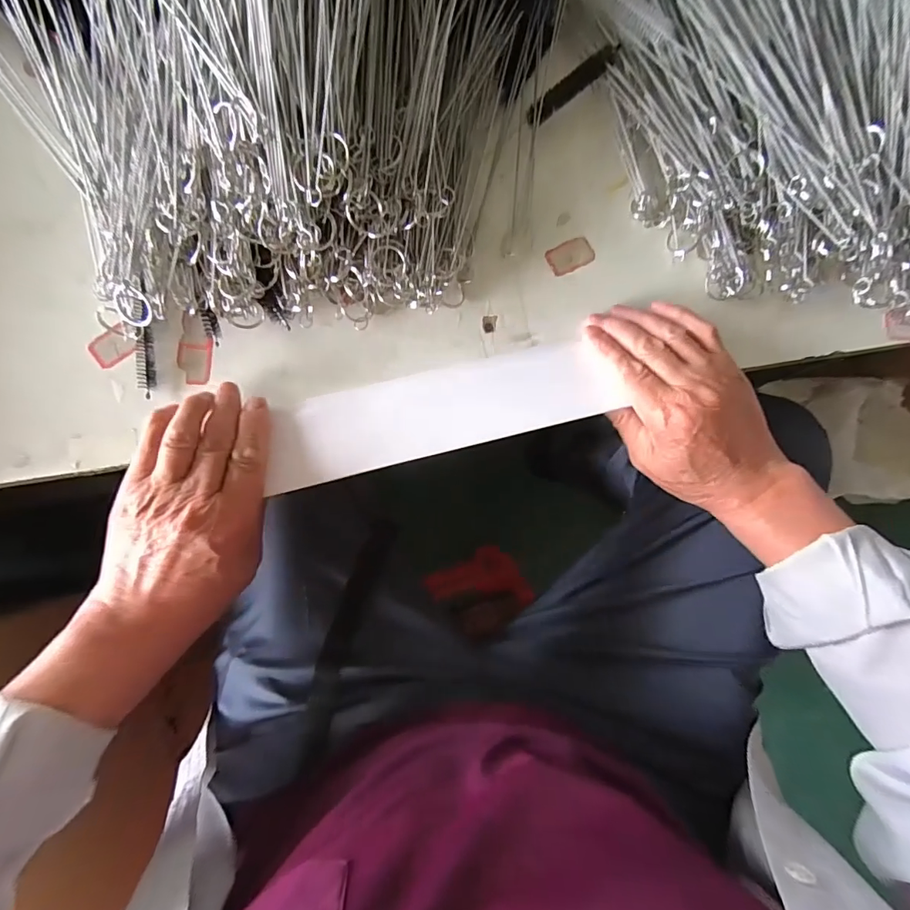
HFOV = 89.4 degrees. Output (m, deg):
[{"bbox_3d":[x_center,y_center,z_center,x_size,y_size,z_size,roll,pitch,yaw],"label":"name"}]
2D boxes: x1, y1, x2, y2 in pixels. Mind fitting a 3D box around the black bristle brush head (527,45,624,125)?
[{"bbox_3d":[0.089,-0.281,0.348,0.085,0.013,0.014,-41,87,-7],"label":"black bristle brush head"}]

